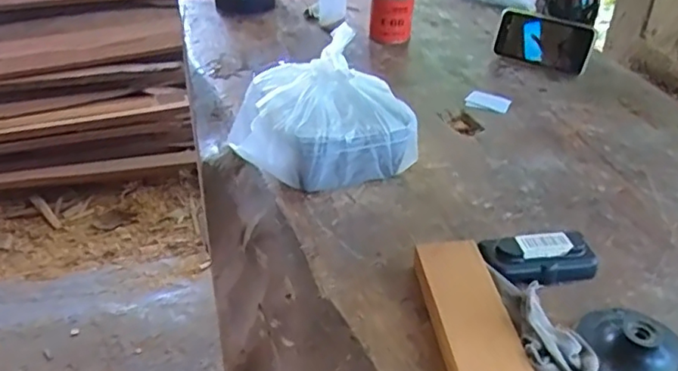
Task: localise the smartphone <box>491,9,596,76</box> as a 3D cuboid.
[{"bbox_3d":[0.301,-0.212,0.881,0.135,0.069,0.012,20,17,15],"label":"smartphone"}]

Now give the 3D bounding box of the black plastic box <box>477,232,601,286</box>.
[{"bbox_3d":[0.185,0.067,0.554,0.101,0.031,0.043,-5,37,-8],"label":"black plastic box"}]

